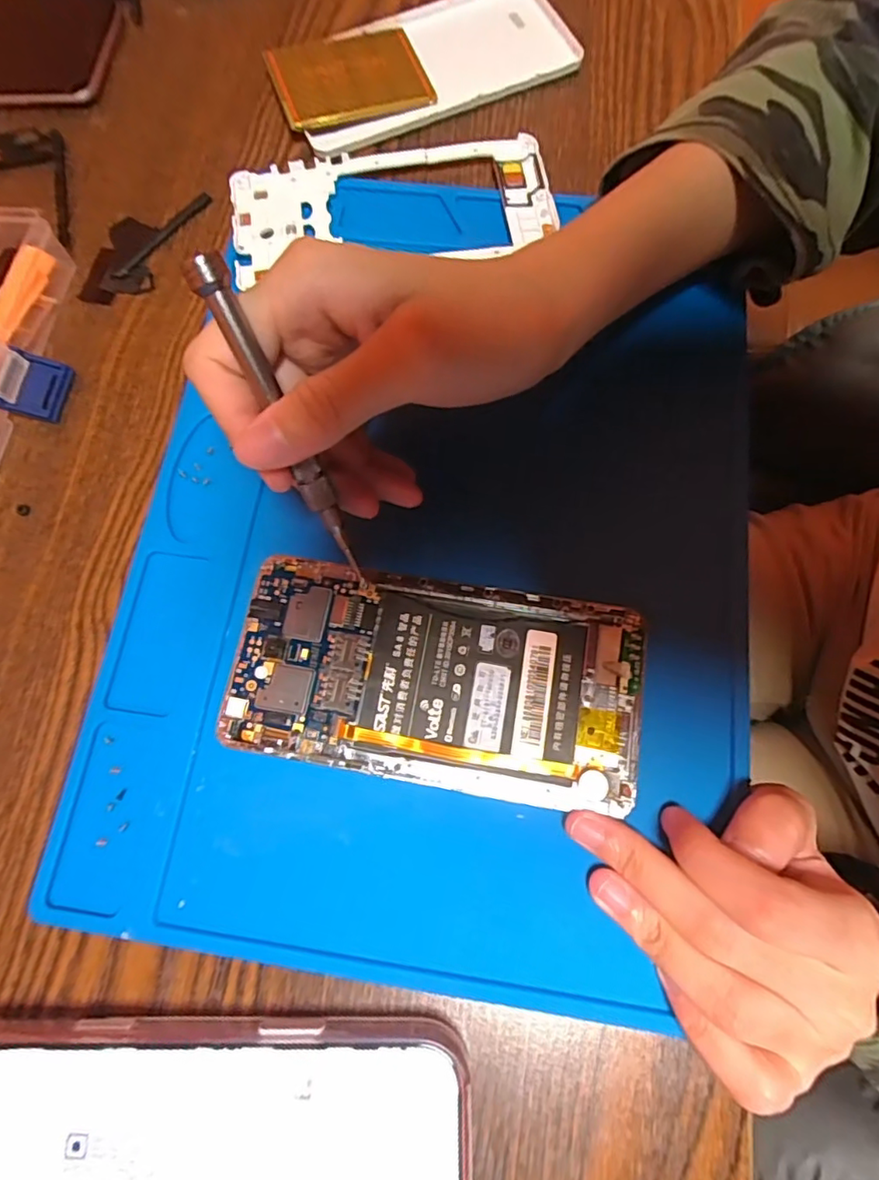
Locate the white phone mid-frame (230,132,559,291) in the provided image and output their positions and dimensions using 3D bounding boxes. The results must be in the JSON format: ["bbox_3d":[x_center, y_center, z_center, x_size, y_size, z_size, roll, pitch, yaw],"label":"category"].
[{"bbox_3d":[-0.022,-0.176,0.259,0.142,0.009,0.058,-9,74,0],"label":"white phone mid-frame"}]

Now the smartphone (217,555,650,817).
[{"bbox_3d":[-0.001,0.030,0.197,0.139,0.004,0.070,9,75,5],"label":"smartphone"}]

